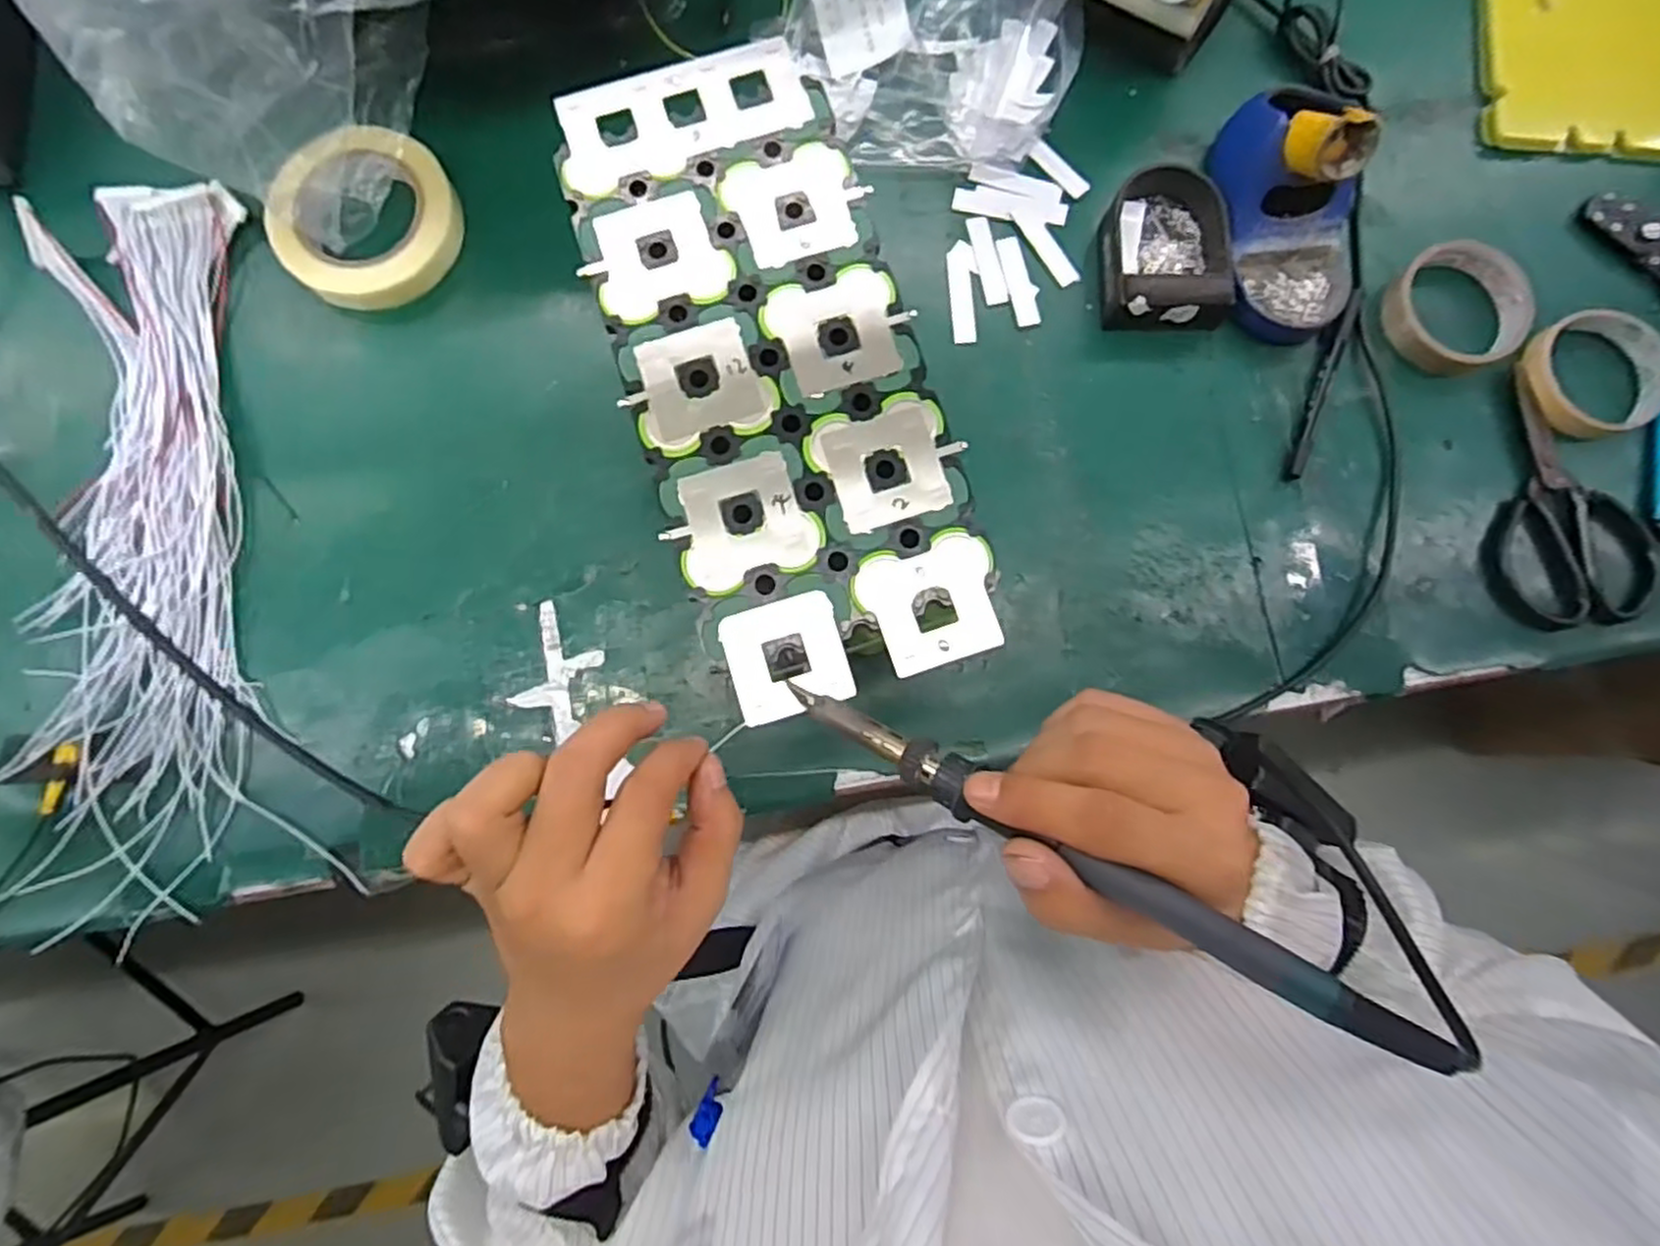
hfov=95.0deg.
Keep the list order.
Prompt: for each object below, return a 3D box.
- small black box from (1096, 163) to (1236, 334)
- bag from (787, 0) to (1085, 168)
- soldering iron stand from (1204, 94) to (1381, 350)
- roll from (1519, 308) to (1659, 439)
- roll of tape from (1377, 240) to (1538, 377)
[{"bbox_3d":[0.222,-0.251,0.505,0.079,0.032,0.106,-2,83,0],"label":"small black box"},{"bbox_3d":[0.065,-0.374,0.513,0.198,0.056,0.115,7,83,1],"label":"bag"},{"bbox_3d":[0.301,-0.270,0.482,0.081,0.083,0.153,-6,83,-1],"label":"soldering iron stand"},{"bbox_3d":[0.508,-0.165,0.504,0.095,0.032,0.083,-17,79,-4],"label":"roll"},{"bbox_3d":[0.418,-0.210,0.510,0.089,0.026,0.084,0,83,0],"label":"roll of tape"}]

